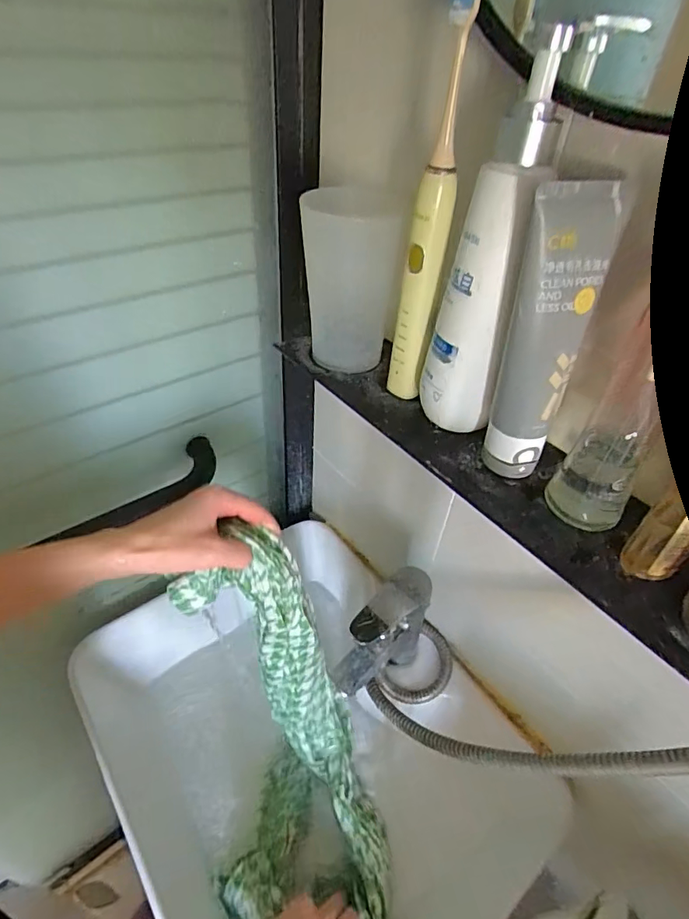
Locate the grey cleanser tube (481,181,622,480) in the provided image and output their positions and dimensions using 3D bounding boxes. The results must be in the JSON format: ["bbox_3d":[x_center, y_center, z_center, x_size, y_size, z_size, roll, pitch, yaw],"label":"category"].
[{"bbox_3d":[0.111,-0.066,0.281,0.042,0.165,0.035,-2,36,0],"label":"grey cleanser tube"}]

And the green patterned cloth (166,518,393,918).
[{"bbox_3d":[-0.054,0.242,0.422,0.157,0.380,0.176,-15,21,-21],"label":"green patterned cloth"}]

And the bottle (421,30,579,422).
[{"bbox_3d":[0.081,-0.104,0.278,0.047,0.202,0.037,18,44,12],"label":"bottle"}]

